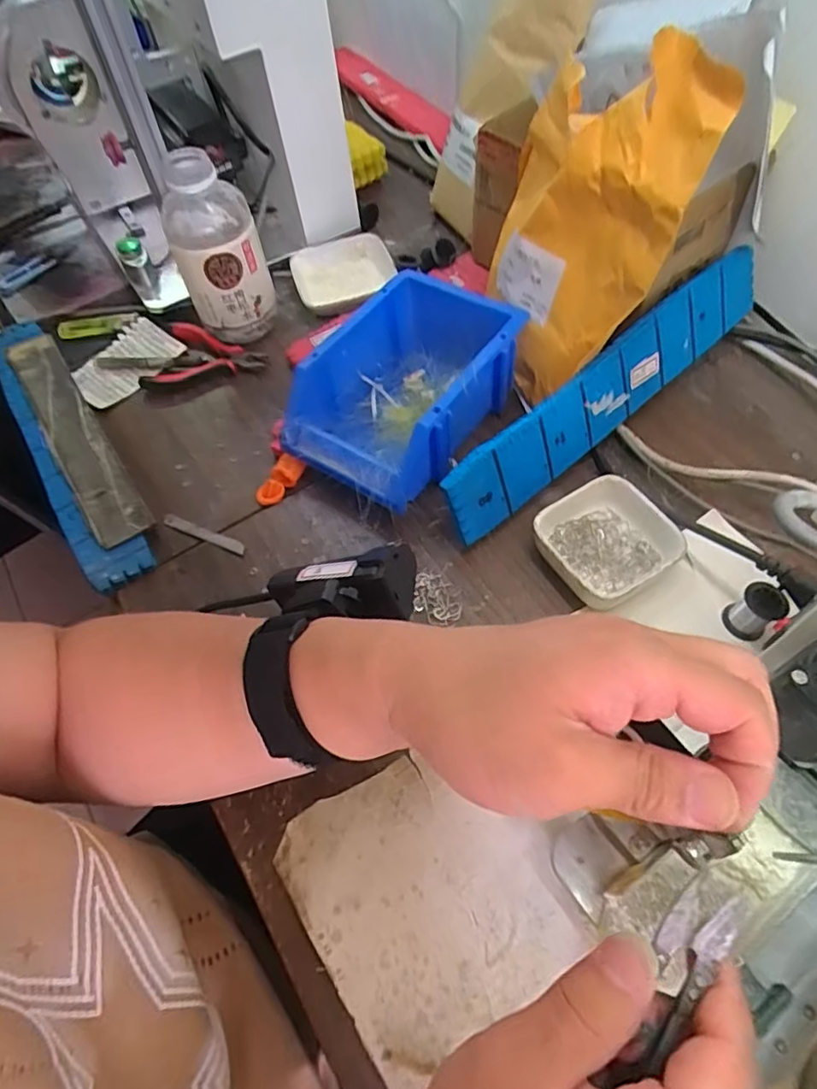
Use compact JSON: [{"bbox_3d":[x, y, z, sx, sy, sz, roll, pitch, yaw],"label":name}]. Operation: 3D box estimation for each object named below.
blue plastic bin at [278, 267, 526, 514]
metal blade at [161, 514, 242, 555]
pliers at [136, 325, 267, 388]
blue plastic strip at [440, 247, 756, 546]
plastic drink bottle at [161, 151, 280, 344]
[{"bbox_3d":[-0.004,-0.124,0.495,0.126,0.086,0.183,30,65,22],"label":"blue plastic bin"},{"bbox_3d":[-0.164,-0.009,0.485,0.082,0.004,0.009,20,69,20],"label":"metal blade"},{"bbox_3d":[-0.192,-0.177,0.581,0.106,0.011,0.081,11,59,11],"label":"pliers"},{"bbox_3d":[0.165,-0.125,0.479,0.346,0.069,0.011,-38,39,-17],"label":"blue plastic strip"},{"bbox_3d":[-0.172,-0.263,0.552,0.077,0.152,0.069,-16,57,-6],"label":"plastic drink bottle"}]

